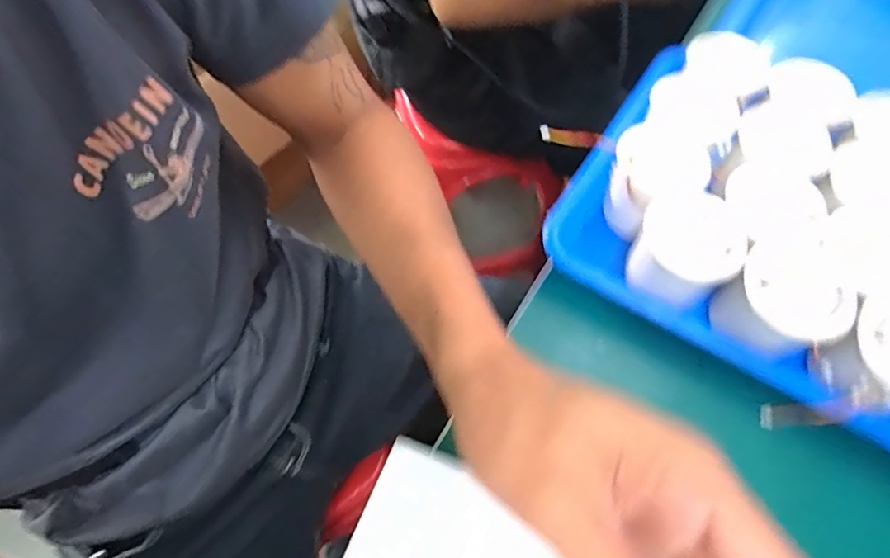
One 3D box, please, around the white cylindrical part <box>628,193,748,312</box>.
[{"bbox_3d":[0.146,-0.019,0.307,0.055,0.036,0.059,0,61,-1],"label":"white cylindrical part"}]

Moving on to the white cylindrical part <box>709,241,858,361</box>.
[{"bbox_3d":[0.195,0.015,0.293,0.056,0.040,0.059,0,61,-1],"label":"white cylindrical part"}]

